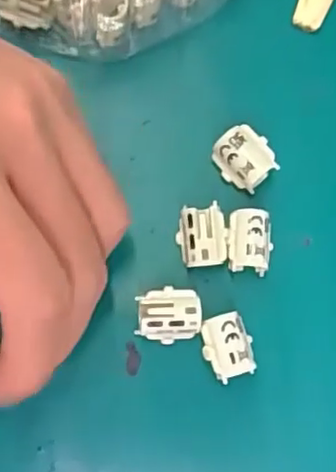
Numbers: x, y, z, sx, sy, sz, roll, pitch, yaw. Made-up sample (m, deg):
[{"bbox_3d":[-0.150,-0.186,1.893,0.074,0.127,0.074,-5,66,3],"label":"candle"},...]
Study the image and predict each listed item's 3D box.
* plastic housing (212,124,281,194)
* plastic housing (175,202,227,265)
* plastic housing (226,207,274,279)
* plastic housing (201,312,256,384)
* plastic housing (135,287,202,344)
[{"bbox_3d":[0.029,-0.029,0.247,0.022,0.017,0.017,43,80,8],"label":"plastic housing"},{"bbox_3d":[0.012,0.001,0.238,0.017,0.016,0.021,-6,78,-3],"label":"plastic housing"},{"bbox_3d":[0.029,0.003,0.240,0.016,0.016,0.023,-1,78,-1],"label":"plastic housing"},{"bbox_3d":[0.021,0.040,0.232,0.016,0.015,0.022,-13,78,-4],"label":"plastic housing"},{"bbox_3d":[0.000,0.029,0.232,0.022,0.014,0.018,1,77,-1],"label":"plastic housing"}]

